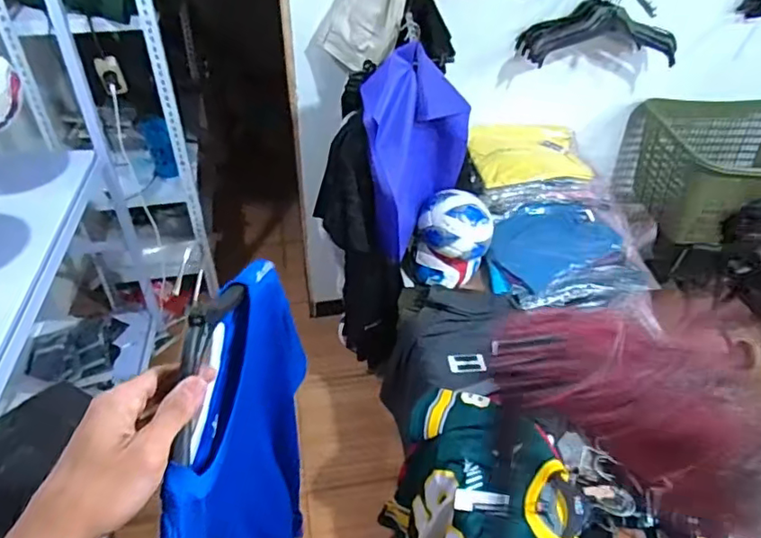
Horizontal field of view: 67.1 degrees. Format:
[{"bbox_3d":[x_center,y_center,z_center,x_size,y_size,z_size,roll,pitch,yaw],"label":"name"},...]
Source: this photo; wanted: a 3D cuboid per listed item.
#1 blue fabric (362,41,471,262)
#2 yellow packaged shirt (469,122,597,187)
[{"bbox_3d":[0.074,-0.299,1.409,0.137,0.450,0.289,27,47,28],"label":"blue fabric"},{"bbox_3d":[0.450,-0.347,1.740,0.367,0.057,0.248,-3,61,-11],"label":"yellow packaged shirt"}]

